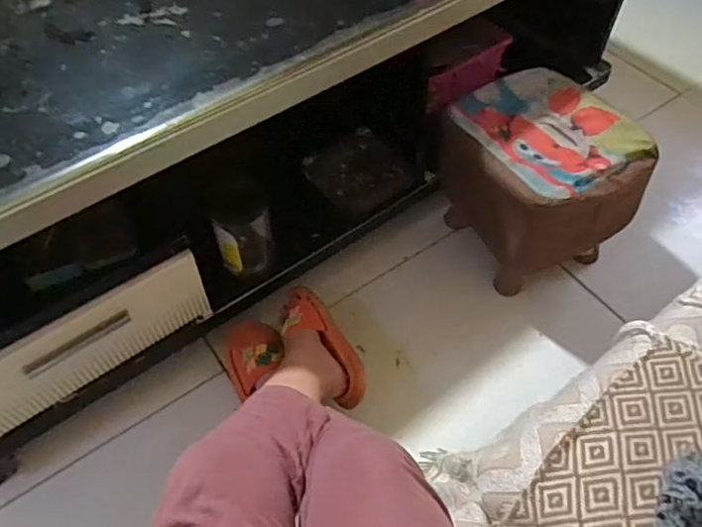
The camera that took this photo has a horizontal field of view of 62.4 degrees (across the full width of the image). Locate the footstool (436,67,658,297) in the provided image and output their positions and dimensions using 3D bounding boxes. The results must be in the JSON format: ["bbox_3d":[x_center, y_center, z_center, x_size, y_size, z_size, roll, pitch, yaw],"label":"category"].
[{"bbox_3d":[0.299,-0.136,0.980,0.238,0.245,0.274,-22,58,-16],"label":"footstool"}]

